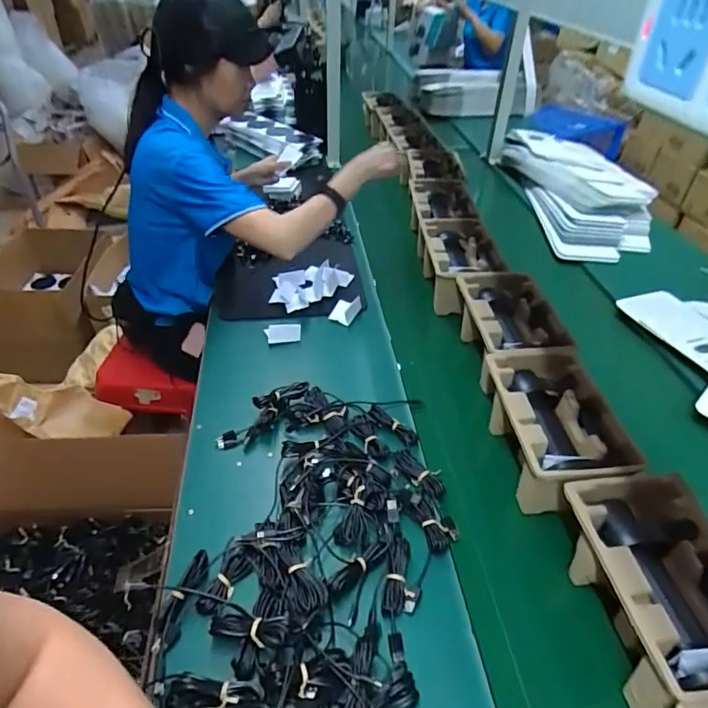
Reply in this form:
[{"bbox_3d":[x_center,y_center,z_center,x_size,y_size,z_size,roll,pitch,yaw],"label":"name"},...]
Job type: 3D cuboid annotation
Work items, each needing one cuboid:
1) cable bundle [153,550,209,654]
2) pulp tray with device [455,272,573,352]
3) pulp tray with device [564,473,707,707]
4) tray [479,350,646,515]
[{"bbox_3d":[-0.195,0.275,0.555,0.027,0.020,0.103,12,54,13],"label":"cable bundle"},{"bbox_3d":[0.267,-0.048,0.885,0.146,0.091,0.234,-4,40,-7],"label":"pulp tray with device"},{"bbox_3d":[0.331,0.255,0.538,0.145,0.101,0.219,-4,40,-6],"label":"pulp tray with device"},{"bbox_3d":[0.282,0.104,0.711,0.137,0.101,0.236,-3,40,-5],"label":"tray"}]

